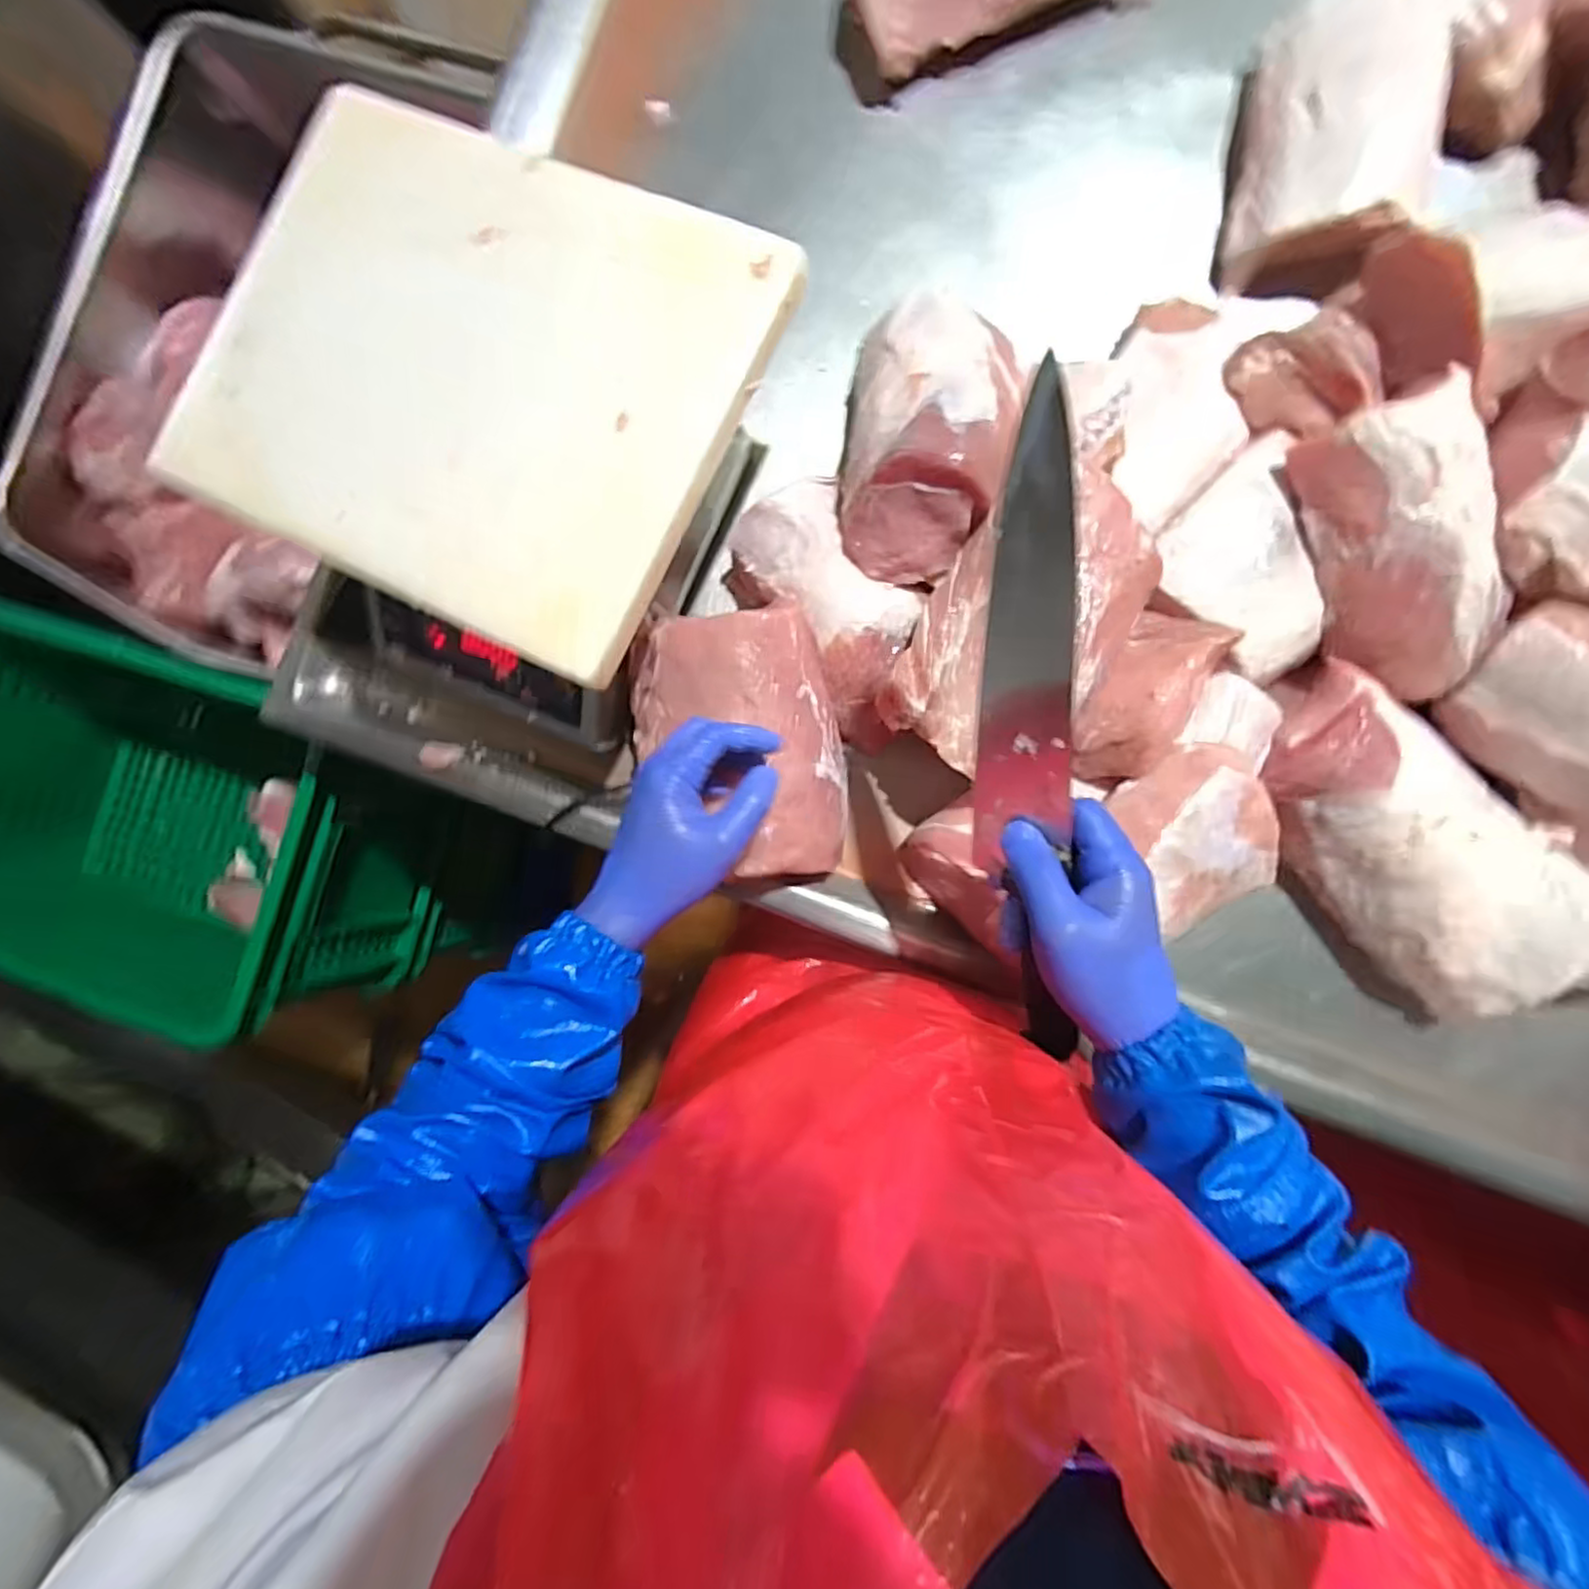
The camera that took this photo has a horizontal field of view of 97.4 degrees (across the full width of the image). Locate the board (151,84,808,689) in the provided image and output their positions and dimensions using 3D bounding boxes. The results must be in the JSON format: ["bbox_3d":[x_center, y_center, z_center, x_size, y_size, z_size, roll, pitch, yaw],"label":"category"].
[{"bbox_3d":[-0.225,-0.282,0.466,0.380,0.020,0.299,26,90,9],"label":"board"}]

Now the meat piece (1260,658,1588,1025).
[{"bbox_3d":[0.414,0.030,0.479,0.122,0.093,0.253,-34,83,4],"label":"meat piece"}]

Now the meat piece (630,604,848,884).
[{"bbox_3d":[-0.039,-0.033,0.503,0.145,0.065,0.179,-1,86,8],"label":"meat piece"}]

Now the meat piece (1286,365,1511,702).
[{"bbox_3d":[0.394,-0.161,0.446,0.101,0.055,0.190,-14,85,7],"label":"meat piece"}]

